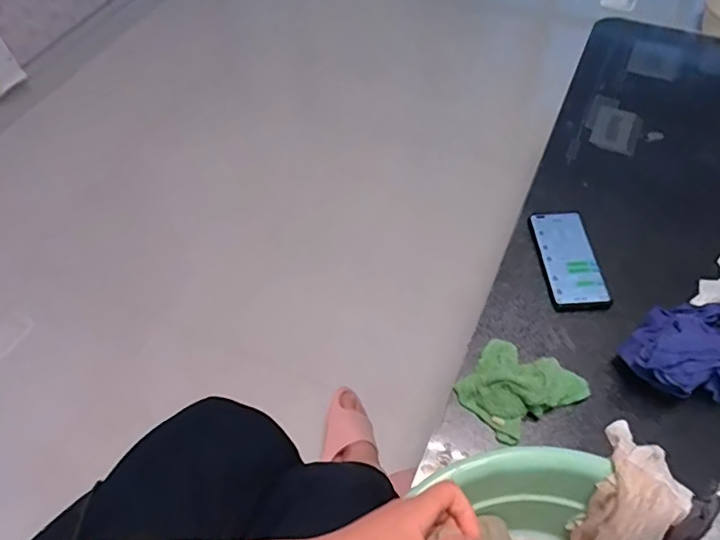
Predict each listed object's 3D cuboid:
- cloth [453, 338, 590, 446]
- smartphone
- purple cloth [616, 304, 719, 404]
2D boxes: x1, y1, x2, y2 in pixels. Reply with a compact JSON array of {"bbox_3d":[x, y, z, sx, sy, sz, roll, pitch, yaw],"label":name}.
[{"bbox_3d":[0.188,0.132,0.640,0.121,0.041,0.112,-34,59,-21],"label":"cloth"},{"bbox_3d":[0.292,-0.016,0.762,0.077,0.008,0.163,-3,53,0],"label":"smartphone"},{"bbox_3d":[0.401,0.092,0.637,0.172,0.079,0.106,-4,53,-1],"label":"purple cloth"}]

